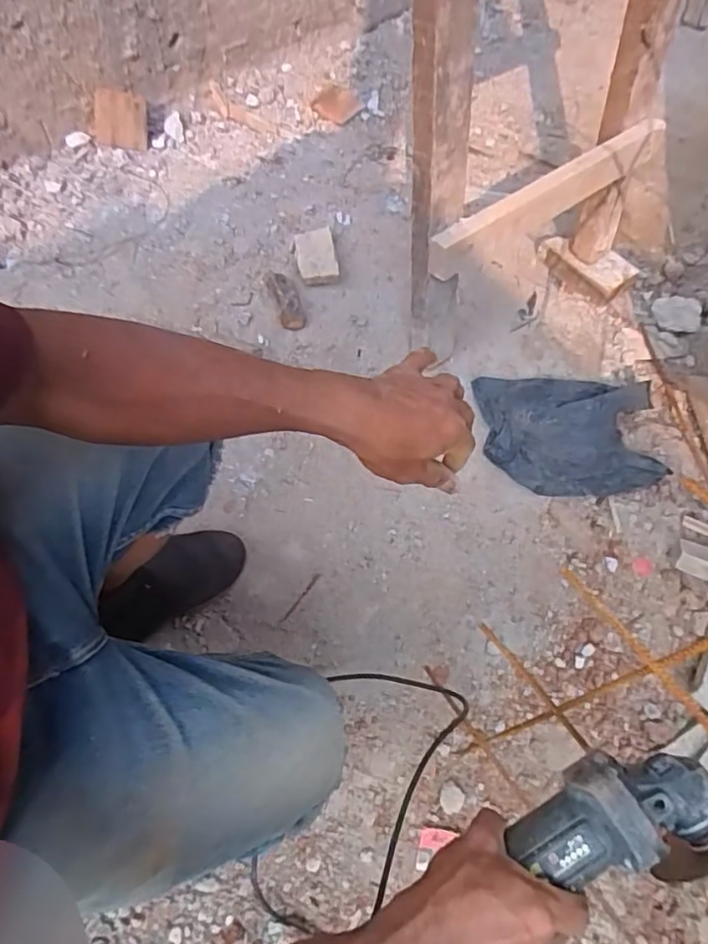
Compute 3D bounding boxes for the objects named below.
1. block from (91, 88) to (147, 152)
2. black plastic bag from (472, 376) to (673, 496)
[{"bbox_3d":[-0.460,-0.692,1.151,0.100,0.098,0.024,7,48,-7],"label":"block"},{"bbox_3d":[0.350,-0.060,0.952,0.287,0.063,0.218,-4,66,-7],"label":"black plastic bag"}]

